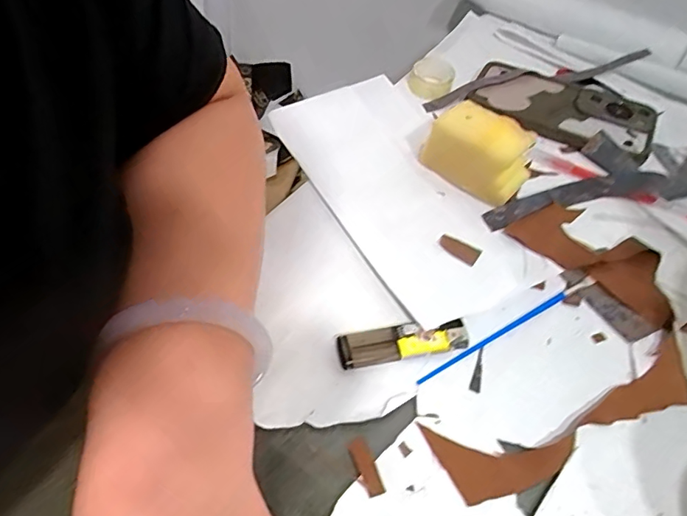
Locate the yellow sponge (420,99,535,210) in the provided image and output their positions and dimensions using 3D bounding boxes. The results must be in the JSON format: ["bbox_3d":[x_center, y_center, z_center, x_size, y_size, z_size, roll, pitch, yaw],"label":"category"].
[{"bbox_3d":[0.102,-0.085,0.405,0.044,0.050,0.086,-34,62,-26],"label":"yellow sponge"}]

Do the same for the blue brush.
[{"bbox_3d":[0.108,0.045,0.342,0.148,0.008,0.006,-24,58,-21],"label":"blue brush"}]

